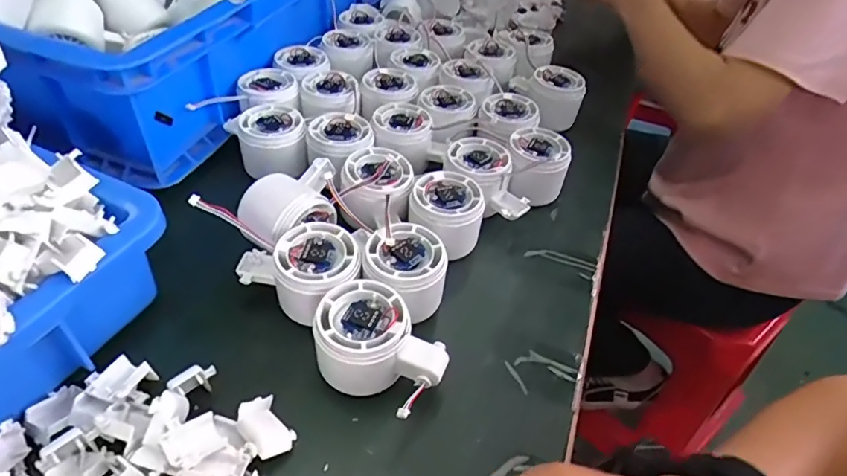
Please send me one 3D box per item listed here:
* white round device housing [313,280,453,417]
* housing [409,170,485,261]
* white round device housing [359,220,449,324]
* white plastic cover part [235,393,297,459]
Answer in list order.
[{"bbox_3d":[-0.028,0.072,0.321,0.081,0.052,0.055,25,47,17],"label":"white round device housing"},{"bbox_3d":[0.018,-0.015,0.413,0.056,0.049,0.060,4,45,-4],"label":"housing"},{"bbox_3d":[-0.014,0.025,0.361,0.057,0.047,0.056,4,45,-4],"label":"white round device housing"},{"bbox_3d":[-0.091,0.109,0.296,0.034,0.013,0.023,38,52,27],"label":"white plastic cover part"}]

